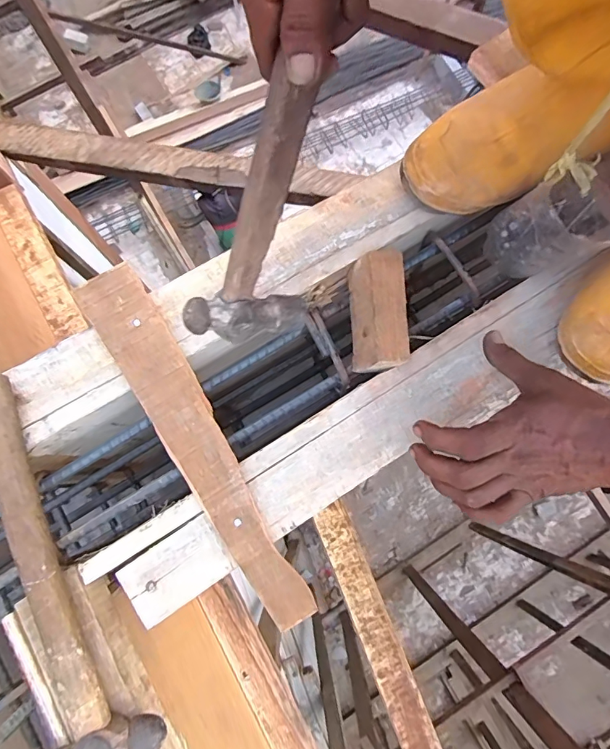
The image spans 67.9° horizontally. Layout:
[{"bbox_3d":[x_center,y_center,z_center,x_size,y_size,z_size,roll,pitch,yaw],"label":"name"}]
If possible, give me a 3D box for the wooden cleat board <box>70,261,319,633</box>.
[{"bbox_3d":[-0.094,0.053,0.389,0.053,0.023,0.332,-31,81,-6],"label":"wooden cleat board"}]

